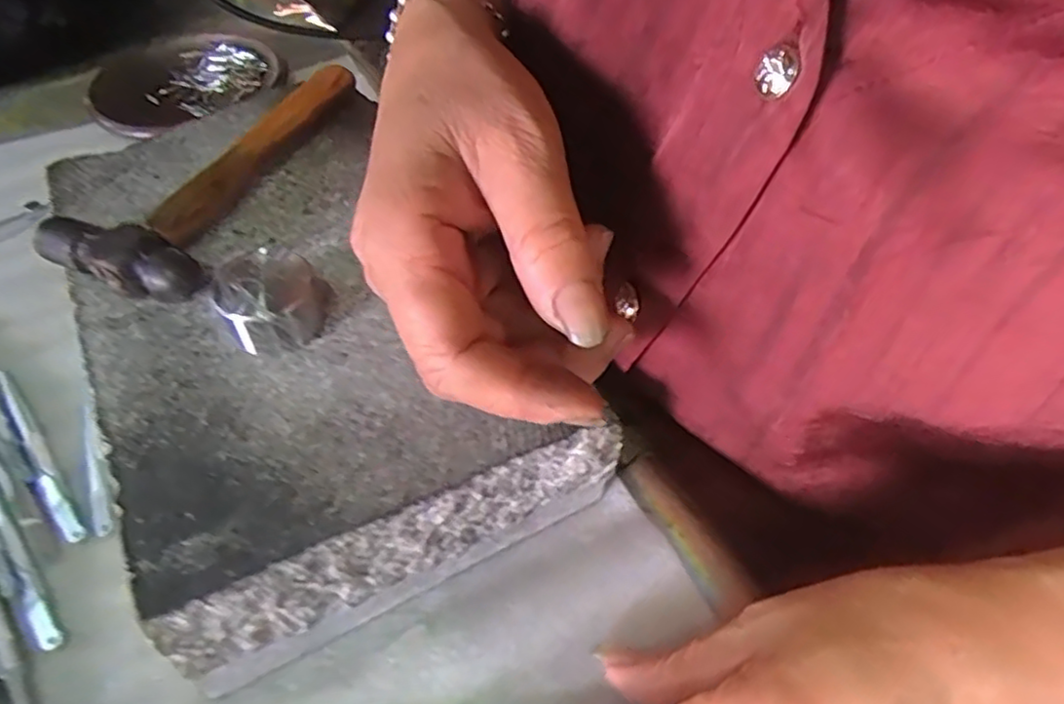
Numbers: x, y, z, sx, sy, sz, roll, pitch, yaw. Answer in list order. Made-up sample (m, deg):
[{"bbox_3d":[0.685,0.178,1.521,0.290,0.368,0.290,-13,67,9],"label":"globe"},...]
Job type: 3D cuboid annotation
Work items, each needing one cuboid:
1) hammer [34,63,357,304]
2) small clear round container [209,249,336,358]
[{"bbox_3d":[-0.132,-0.084,0.286,0.060,0.024,0.148,15,53,11],"label":"hammer"},{"bbox_3d":[-0.092,-0.018,0.239,0.035,0.025,0.029,-7,53,-6],"label":"small clear round container"}]

